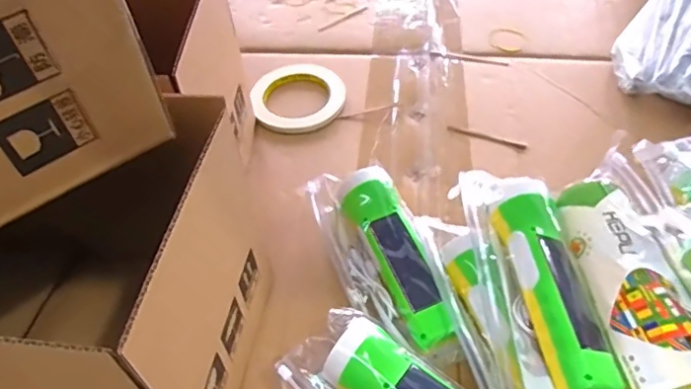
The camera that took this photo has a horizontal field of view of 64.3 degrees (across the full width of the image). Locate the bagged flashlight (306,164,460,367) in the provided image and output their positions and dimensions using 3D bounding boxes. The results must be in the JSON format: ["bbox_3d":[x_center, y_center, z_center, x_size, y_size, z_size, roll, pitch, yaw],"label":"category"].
[{"bbox_3d":[0.030,0.052,0.478,0.077,0.049,0.205,-17,51,-11],"label":"bagged flashlight"}]

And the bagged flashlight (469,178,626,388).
[{"bbox_3d":[0.150,0.061,0.411,0.054,0.039,0.182,-10,50,-5],"label":"bagged flashlight"}]

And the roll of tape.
[{"bbox_3d":[-0.056,-0.120,0.651,0.109,0.018,0.116,-2,50,2],"label":"roll of tape"}]

